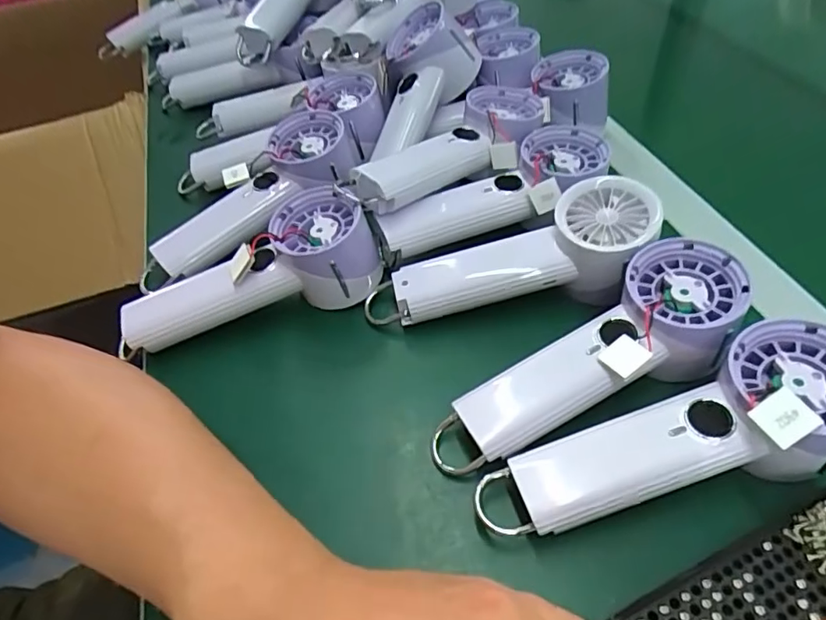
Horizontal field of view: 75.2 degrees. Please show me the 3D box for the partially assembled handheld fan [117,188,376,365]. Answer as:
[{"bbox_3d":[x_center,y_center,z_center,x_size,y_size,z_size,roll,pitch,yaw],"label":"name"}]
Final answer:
[{"bbox_3d":[-0.115,-0.021,0.371,0.180,0.072,0.069,-16,50,-8],"label":"partially assembled handheld fan"}]

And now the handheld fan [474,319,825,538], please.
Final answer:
[{"bbox_3d":[0.127,0.066,0.268,0.197,0.055,0.062,-23,50,4],"label":"handheld fan"}]

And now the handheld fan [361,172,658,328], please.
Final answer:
[{"bbox_3d":[0.065,-0.025,0.362,0.188,0.050,0.061,-17,48,11],"label":"handheld fan"}]

